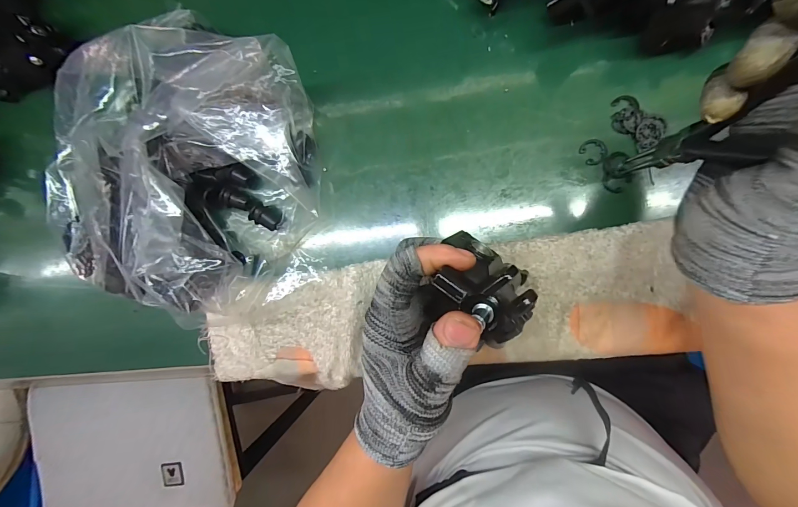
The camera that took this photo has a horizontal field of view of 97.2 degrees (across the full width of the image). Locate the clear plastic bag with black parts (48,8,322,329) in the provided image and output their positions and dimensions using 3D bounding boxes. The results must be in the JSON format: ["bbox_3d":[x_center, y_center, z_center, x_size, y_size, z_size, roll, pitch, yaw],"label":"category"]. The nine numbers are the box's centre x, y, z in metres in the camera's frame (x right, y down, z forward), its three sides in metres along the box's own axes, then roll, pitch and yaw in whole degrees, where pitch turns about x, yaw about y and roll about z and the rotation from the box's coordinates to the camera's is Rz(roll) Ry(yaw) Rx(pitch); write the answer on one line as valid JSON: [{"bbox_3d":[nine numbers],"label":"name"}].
[{"bbox_3d":[-0.145,-0.046,0.258,0.148,0.107,0.179,-4,88,8],"label":"clear plastic bag with black parts"}]

